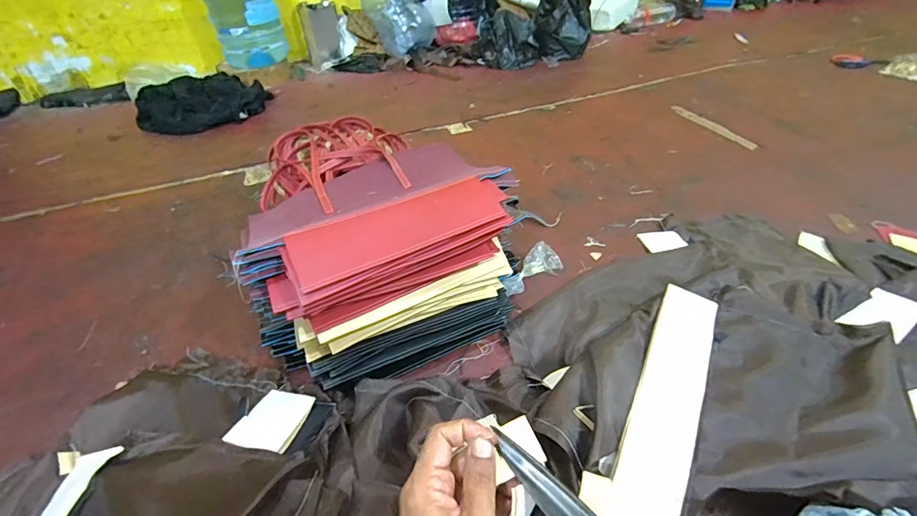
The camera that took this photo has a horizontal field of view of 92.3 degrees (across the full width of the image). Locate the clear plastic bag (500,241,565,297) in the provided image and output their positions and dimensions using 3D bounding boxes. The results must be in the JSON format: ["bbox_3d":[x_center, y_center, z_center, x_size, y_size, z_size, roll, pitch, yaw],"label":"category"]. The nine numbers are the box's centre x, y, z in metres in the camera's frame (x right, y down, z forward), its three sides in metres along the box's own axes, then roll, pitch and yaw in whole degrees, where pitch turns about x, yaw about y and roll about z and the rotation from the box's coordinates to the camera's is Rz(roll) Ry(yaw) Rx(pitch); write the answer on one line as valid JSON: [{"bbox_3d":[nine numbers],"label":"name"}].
[{"bbox_3d":[0.139,0.024,0.844,0.148,0.029,0.063,-32,48,-30],"label":"clear plastic bag"}]

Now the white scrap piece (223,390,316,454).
[{"bbox_3d":[-0.255,0.224,0.610,0.076,0.007,0.111,13,20,4],"label":"white scrap piece"}]

